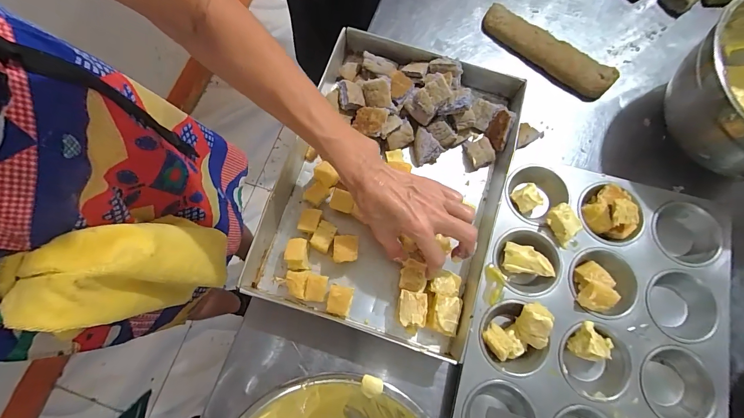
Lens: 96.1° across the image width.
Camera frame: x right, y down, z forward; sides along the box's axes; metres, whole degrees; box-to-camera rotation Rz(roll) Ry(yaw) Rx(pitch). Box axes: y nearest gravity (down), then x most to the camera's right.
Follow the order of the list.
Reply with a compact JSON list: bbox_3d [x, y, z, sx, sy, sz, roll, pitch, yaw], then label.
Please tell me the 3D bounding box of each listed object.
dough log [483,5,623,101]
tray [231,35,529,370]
[{"bbox_3d":[0.230,-0.210,0.444,0.184,0.022,0.040,38,80,10],"label":"dough log"},{"bbox_3d":[0.022,-0.034,0.384,0.250,0.045,0.336,18,77,6],"label":"tray"}]

